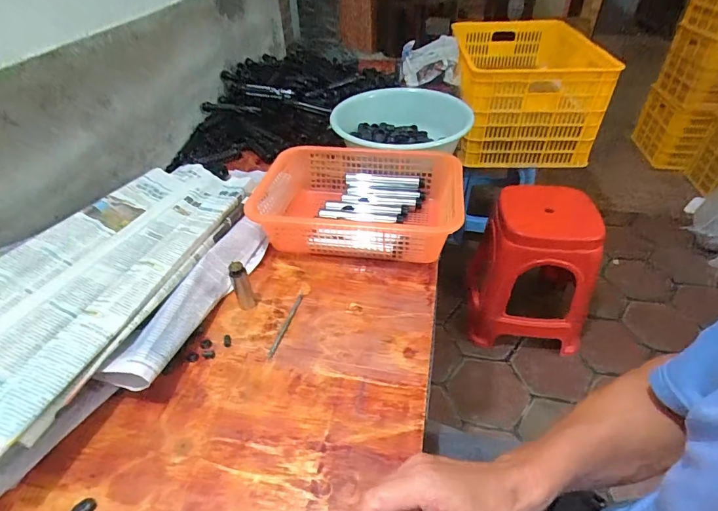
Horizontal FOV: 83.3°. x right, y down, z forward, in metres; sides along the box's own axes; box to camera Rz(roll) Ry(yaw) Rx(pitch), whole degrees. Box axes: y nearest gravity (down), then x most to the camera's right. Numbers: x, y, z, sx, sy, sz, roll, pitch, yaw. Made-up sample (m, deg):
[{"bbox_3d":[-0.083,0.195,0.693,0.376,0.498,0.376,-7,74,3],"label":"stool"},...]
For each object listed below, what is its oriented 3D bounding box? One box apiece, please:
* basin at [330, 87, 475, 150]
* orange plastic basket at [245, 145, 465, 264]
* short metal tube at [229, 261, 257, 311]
[{"bbox_3d":[0.093,-0.291,0.902,0.289,0.101,0.344,2,41,5],"label":"basin"},{"bbox_3d":[-0.004,-0.090,0.705,0.348,0.091,0.240,3,41,6],"label":"orange plastic basket"},{"bbox_3d":[-0.167,0.042,0.577,0.025,0.080,0.025,-14,42,-13],"label":"short metal tube"}]

